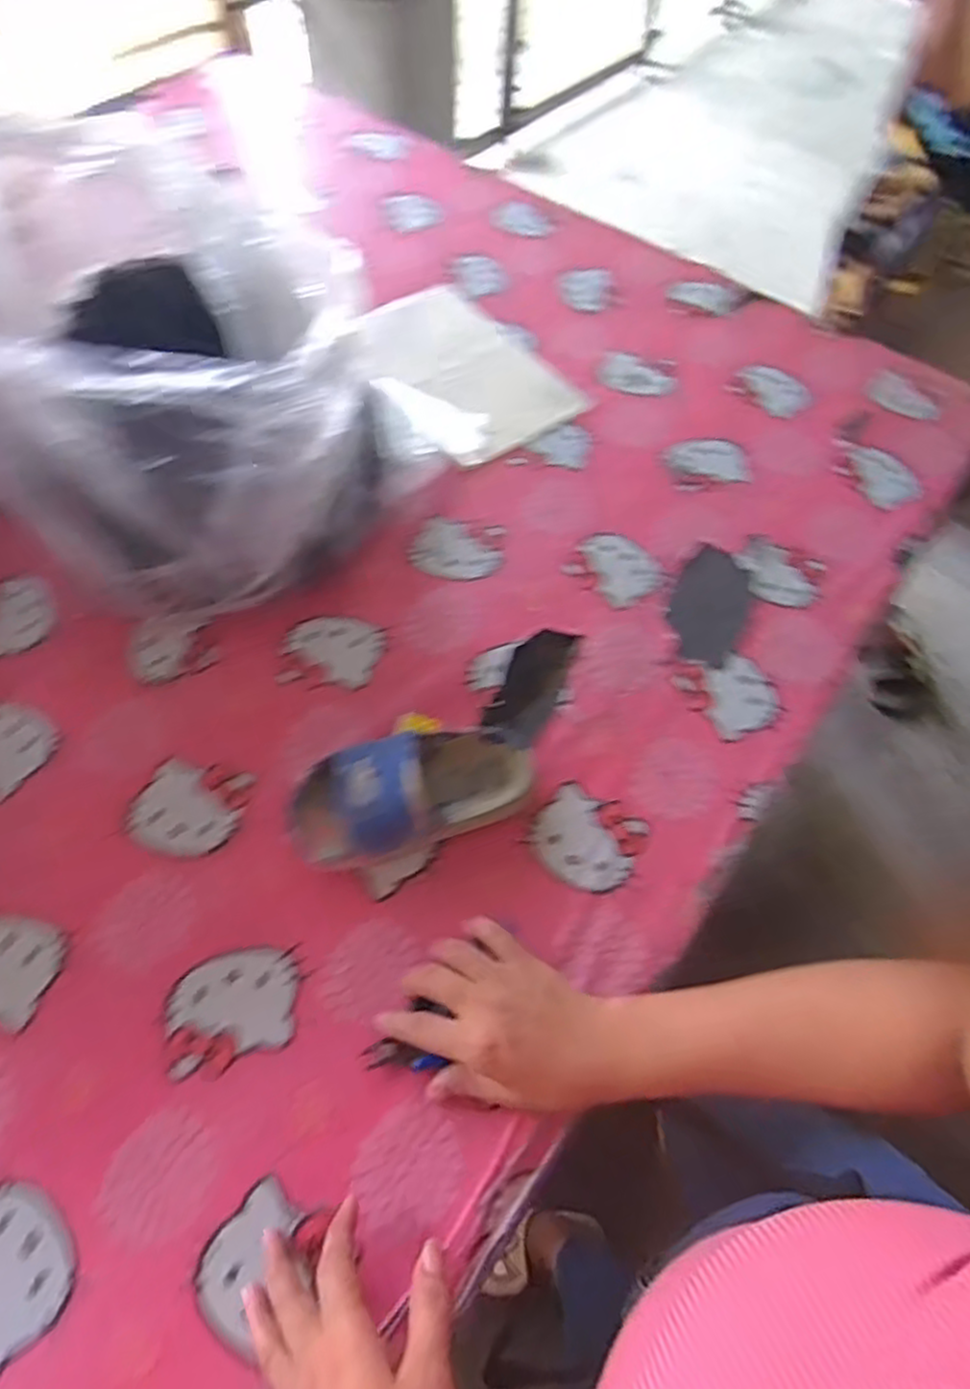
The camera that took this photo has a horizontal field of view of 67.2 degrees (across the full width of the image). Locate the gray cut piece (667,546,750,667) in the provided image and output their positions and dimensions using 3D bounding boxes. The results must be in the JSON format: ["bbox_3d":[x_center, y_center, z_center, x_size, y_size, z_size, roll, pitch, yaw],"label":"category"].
[{"bbox_3d":[0.201,-0.080,0.655,0.066,0.006,0.117,25,65,8],"label":"gray cut piece"}]

